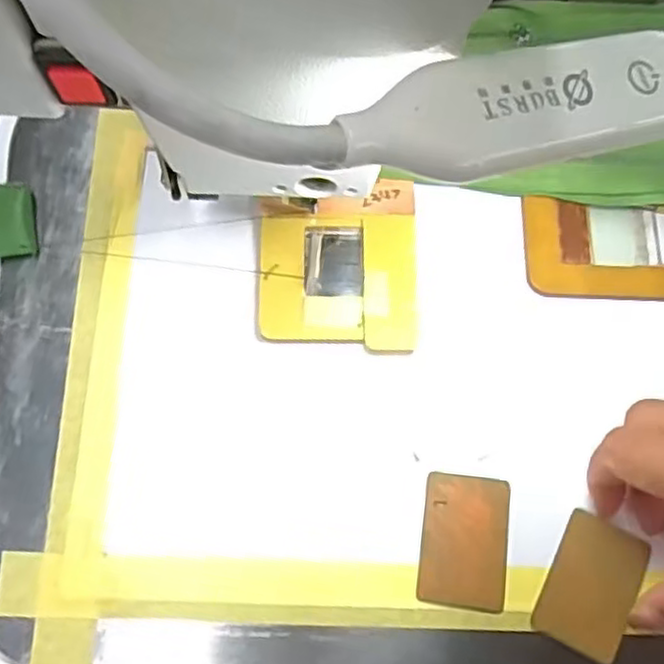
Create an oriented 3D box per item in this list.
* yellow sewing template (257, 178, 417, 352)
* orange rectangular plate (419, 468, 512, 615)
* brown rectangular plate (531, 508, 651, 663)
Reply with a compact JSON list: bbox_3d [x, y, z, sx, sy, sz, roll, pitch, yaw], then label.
[{"bbox_3d":[0.003,-0.033,0.313,0.070,0.010,0.079,1,74,-2],"label":"yellow sewing template"},{"bbox_3d":[0.055,0.086,0.286,0.035,0.004,0.051,8,74,1],"label":"orange rectangular plate"},{"bbox_3d":[0.106,0.103,0.281,0.035,0.004,0.051,27,75,6],"label":"brown rectangular plate"}]

